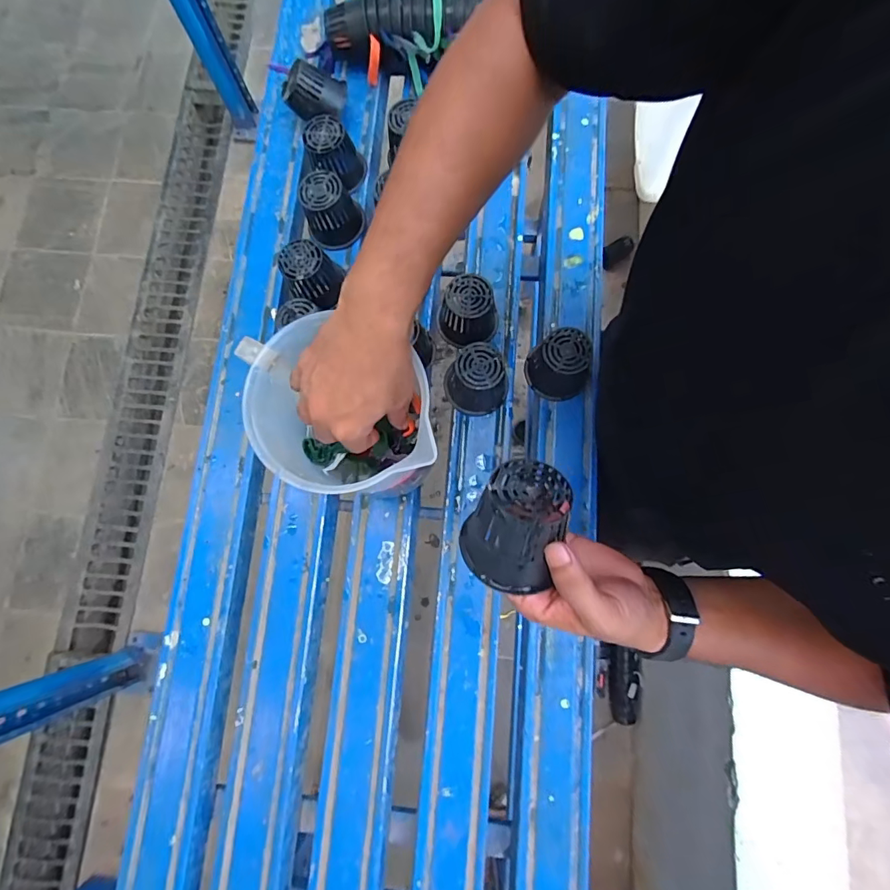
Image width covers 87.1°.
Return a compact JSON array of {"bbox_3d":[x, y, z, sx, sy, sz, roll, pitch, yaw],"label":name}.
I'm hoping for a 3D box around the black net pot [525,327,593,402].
[{"bbox_3d":[0.137,-0.095,0.559,0.070,0.069,0.064,0,78,1],"label":"black net pot"}]

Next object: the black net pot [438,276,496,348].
[{"bbox_3d":[0.028,-0.162,0.578,0.070,0.069,0.067,0,78,1],"label":"black net pot"}]

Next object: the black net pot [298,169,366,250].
[{"bbox_3d":[-0.147,-0.307,0.613,0.073,0.068,0.069,0,78,1],"label":"black net pot"}]

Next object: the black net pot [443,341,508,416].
[{"bbox_3d":[0.040,-0.075,0.560,0.063,0.070,0.067,0,78,1],"label":"black net pot"}]

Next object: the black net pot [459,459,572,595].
[{"bbox_3d":[0.051,0.056,0.328,0.065,0.062,0.082,25,124,10],"label":"black net pot"}]

